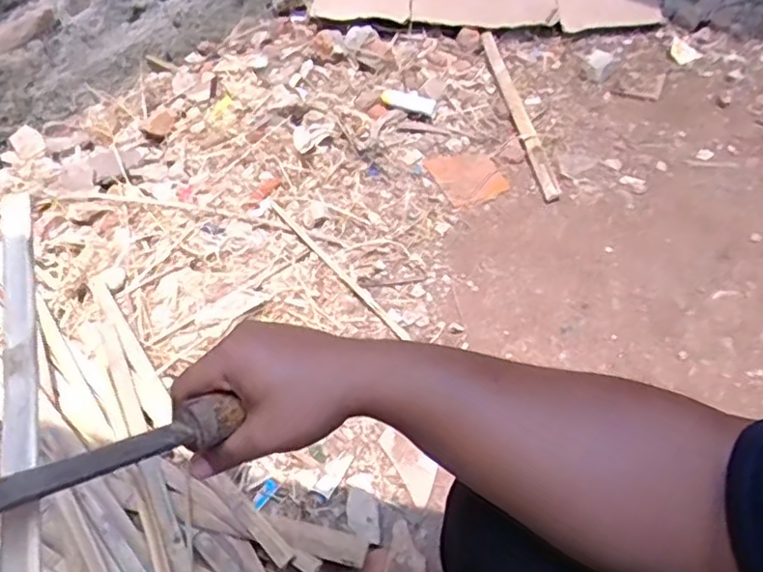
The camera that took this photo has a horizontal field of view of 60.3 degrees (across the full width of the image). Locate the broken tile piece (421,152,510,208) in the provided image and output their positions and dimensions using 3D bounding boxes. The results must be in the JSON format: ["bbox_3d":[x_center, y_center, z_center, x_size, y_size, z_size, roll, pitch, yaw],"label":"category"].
[{"bbox_3d":[0.170,-0.217,1.308,0.127,0.015,0.142,-15,50,-8],"label":"broken tile piece"}]

